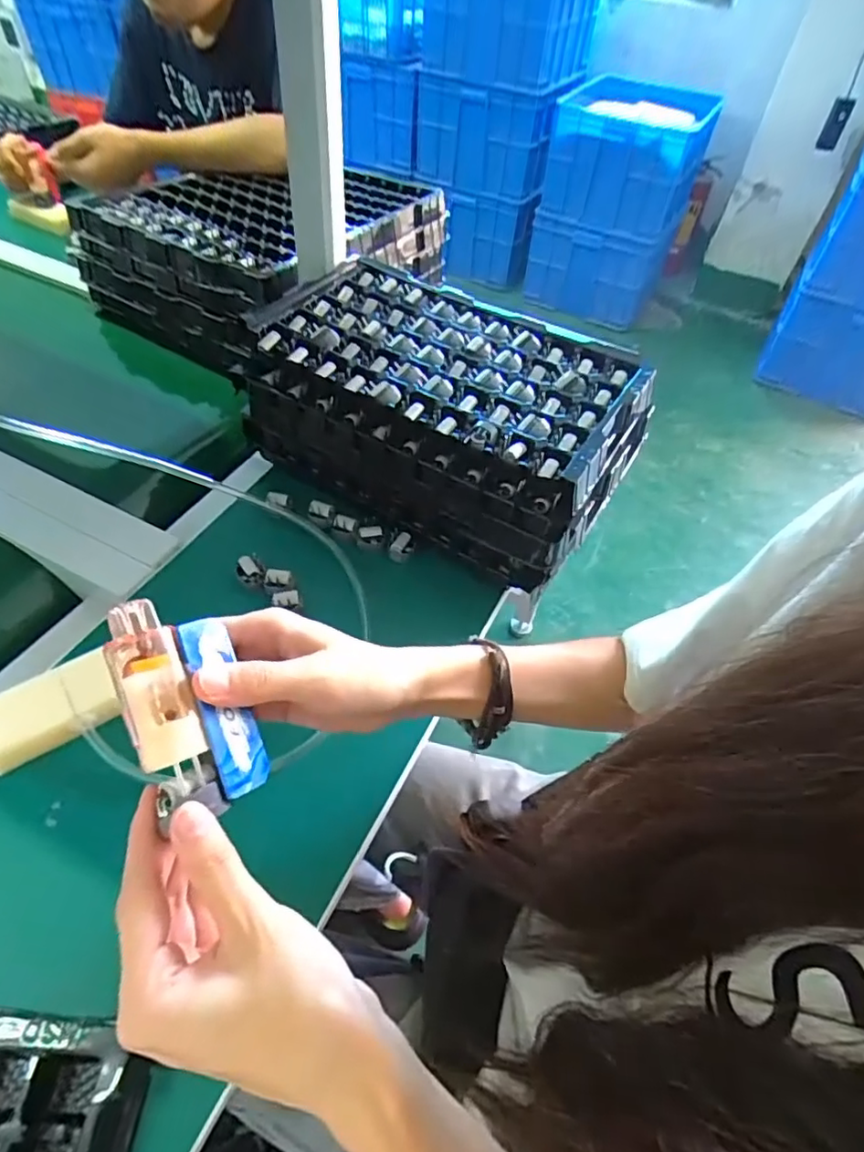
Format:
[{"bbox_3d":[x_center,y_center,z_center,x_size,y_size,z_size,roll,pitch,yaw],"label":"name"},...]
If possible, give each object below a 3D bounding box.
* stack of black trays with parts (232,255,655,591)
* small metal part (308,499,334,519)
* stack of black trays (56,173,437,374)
[{"bbox_3d":[0.007,-0.161,0.597,0.359,0.138,0.195,29,55,17],"label":"stack of black trays with parts"},{"bbox_3d":[-0.111,-0.066,0.587,0.024,0.016,0.010,7,51,1],"label":"small metal part"},{"bbox_3d":[-0.228,-0.470,0.840,0.362,0.117,0.405,29,55,17],"label":"stack of black trays"}]

